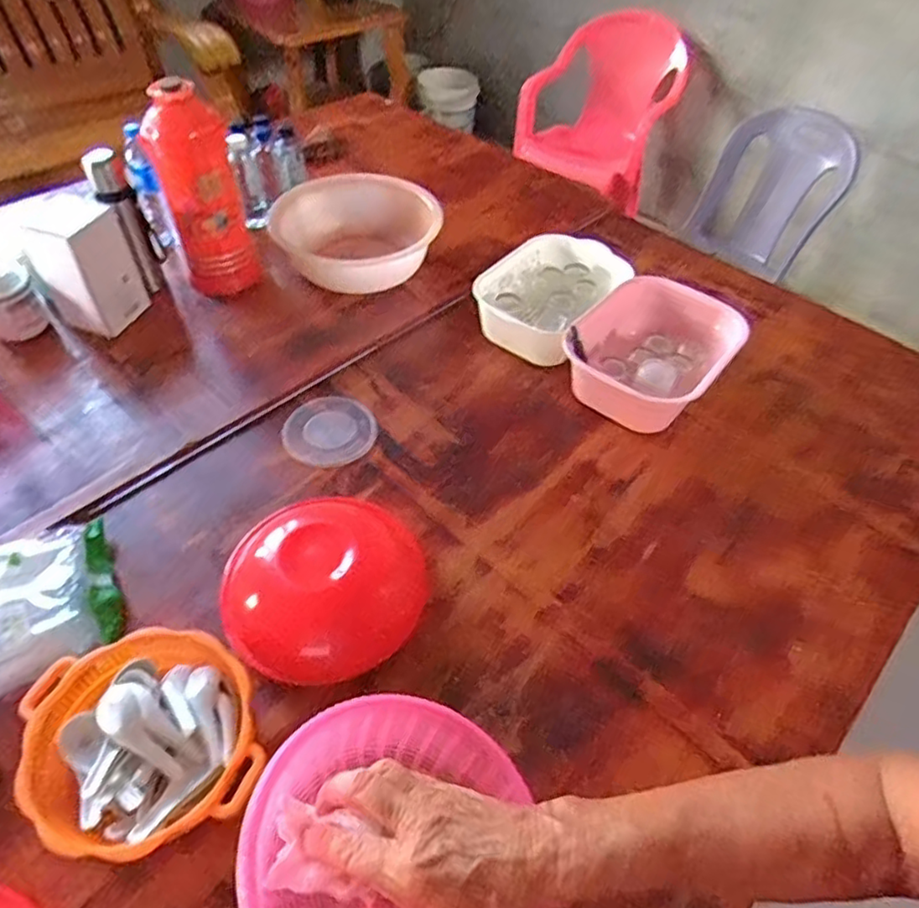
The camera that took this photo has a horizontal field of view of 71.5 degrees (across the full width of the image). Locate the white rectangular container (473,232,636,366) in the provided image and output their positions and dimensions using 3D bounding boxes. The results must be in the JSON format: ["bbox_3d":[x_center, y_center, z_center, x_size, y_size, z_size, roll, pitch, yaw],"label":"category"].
[{"bbox_3d":[0.161,-0.292,1.186,0.231,0.096,0.278,27,55,19],"label":"white rectangular container"}]

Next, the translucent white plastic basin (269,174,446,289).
[{"bbox_3d":[-0.204,-0.443,1.280,0.326,0.131,0.265,11,51,7],"label":"translucent white plastic basin"}]

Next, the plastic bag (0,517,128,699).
[{"bbox_3d":[-0.544,0.192,0.776,0.230,0.068,0.189,-26,56,-21],"label":"plastic bag"}]

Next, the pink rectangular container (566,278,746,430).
[{"bbox_3d":[0.318,-0.180,1.094,0.254,0.106,0.279,36,58,24],"label":"pink rectangular container"}]

